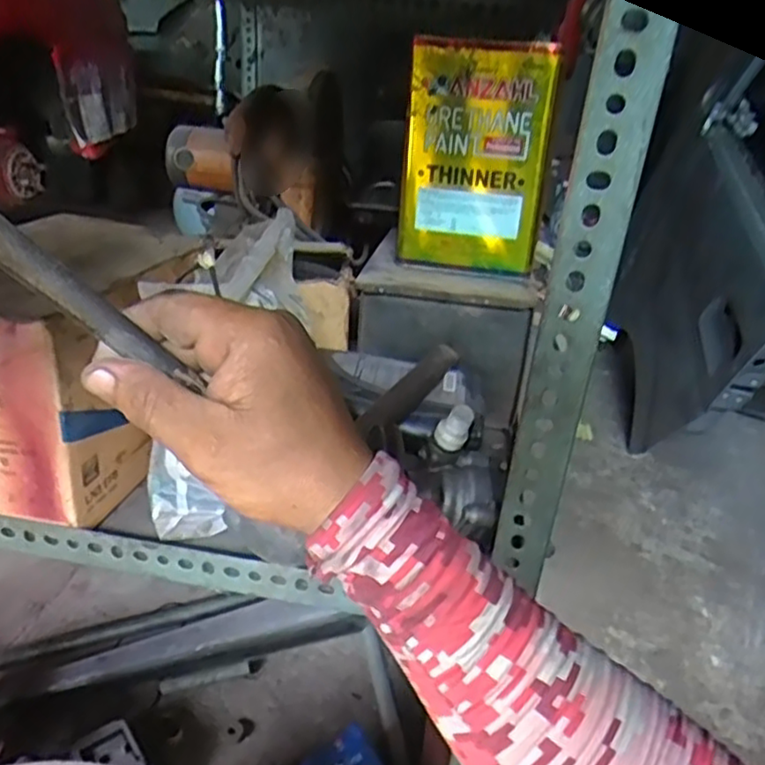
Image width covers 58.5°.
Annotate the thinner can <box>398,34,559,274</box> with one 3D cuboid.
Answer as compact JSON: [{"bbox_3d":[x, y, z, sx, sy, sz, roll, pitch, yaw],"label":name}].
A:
[{"bbox_3d":[0.106,-0.260,0.800,0.168,0.236,0.083,9,24,10],"label":"thinner can"}]

